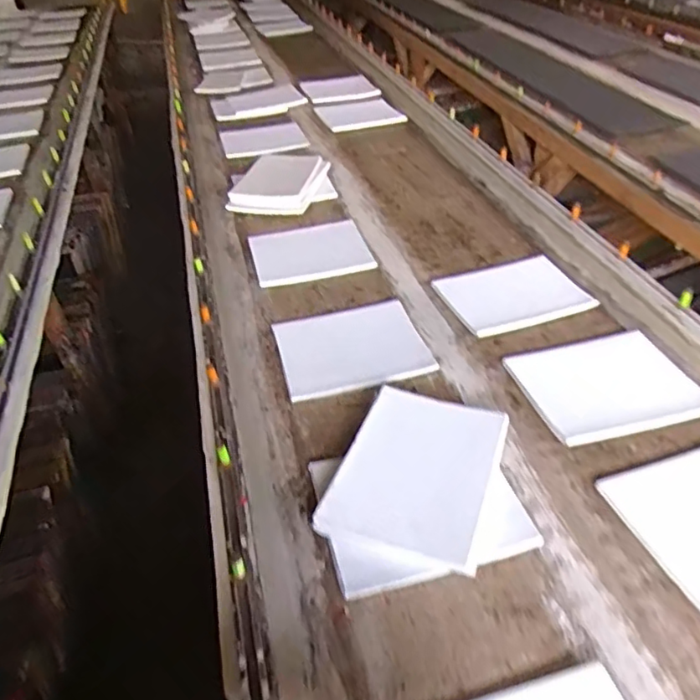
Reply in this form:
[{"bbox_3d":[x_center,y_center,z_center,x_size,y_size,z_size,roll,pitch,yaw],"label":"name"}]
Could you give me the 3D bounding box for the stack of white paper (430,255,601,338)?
[{"bbox_3d":[0.339,-0.120,1.215,0.274,0.020,0.209,-13,43,-9],"label":"stack of white paper"}]

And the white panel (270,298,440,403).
[{"bbox_3d":[-0.002,-0.012,1.116,0.267,0.022,0.232,-13,43,-9],"label":"white panel"}]

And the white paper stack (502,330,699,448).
[{"bbox_3d":[0.440,0.055,0.999,0.273,0.017,0.221,-10,43,-5],"label":"white paper stack"}]

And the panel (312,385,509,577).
[{"bbox_3d":[0.099,0.174,0.846,0.214,0.020,0.273,15,49,16],"label":"panel"}]

